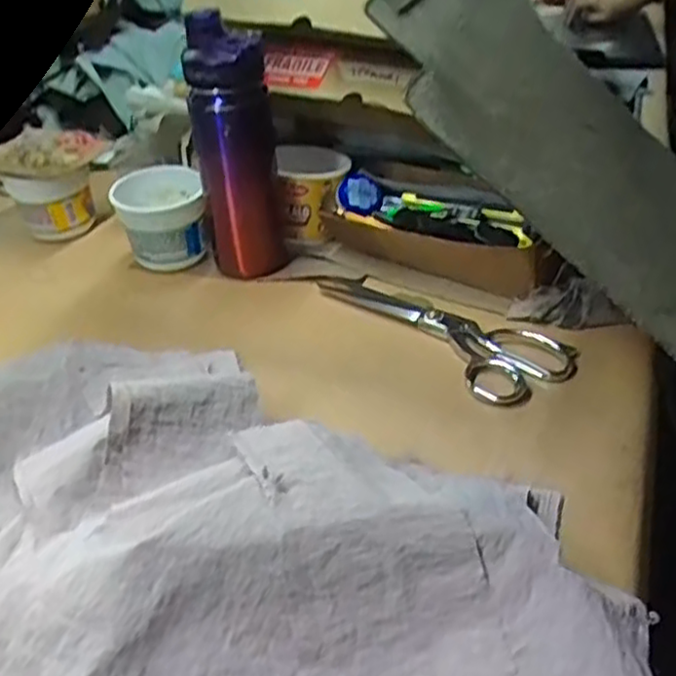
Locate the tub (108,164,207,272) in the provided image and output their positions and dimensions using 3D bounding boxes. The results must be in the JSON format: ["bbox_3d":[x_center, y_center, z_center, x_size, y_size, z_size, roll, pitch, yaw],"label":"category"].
[{"bbox_3d":[-0.177,-0.121,0.734,0.084,0.091,0.088,-3,36,2],"label":"tub"}]

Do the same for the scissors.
[{"bbox_3d":[0.082,-0.015,0.612,0.086,0.010,0.237,-31,44,-33],"label":"scissors"}]

